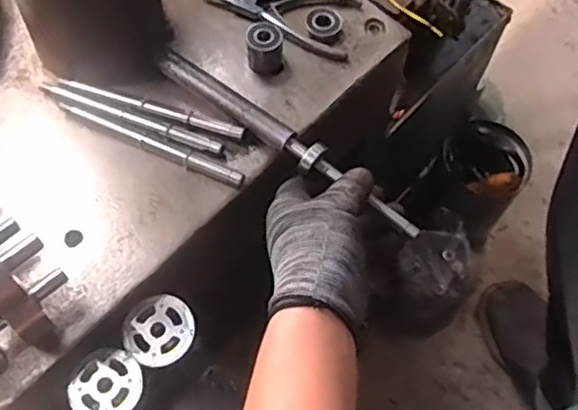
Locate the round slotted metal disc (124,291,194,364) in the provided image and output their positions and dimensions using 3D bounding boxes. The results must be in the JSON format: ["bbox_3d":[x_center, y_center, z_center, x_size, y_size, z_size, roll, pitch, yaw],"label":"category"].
[{"bbox_3d":[-0.096,0.091,0.490,0.050,0.010,0.052,1,62,-2],"label":"round slotted metal disc"}]

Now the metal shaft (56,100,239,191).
[{"bbox_3d":[-0.110,-0.048,0.526,0.159,0.007,0.014,21,63,9],"label":"metal shaft"}]

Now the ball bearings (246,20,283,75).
[{"bbox_3d":[-0.021,-0.135,0.570,0.031,0.034,0.029,0,62,-3],"label":"ball bearings"}]

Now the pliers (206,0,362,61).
[{"bbox_3d":[-0.008,-0.171,0.602,0.135,0.012,0.073,8,62,2],"label":"pliers"}]

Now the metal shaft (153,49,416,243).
[{"bbox_3d":[-0.003,-0.055,0.536,0.256,0.021,0.030,36,66,13],"label":"metal shaft"}]

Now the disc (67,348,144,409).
[{"bbox_3d":[-0.132,0.129,0.475,0.053,0.008,0.051,1,62,-2],"label":"disc"}]

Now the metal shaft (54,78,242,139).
[{"bbox_3d":[-0.113,-0.082,0.544,0.165,0.008,0.012,19,63,7],"label":"metal shaft"}]

